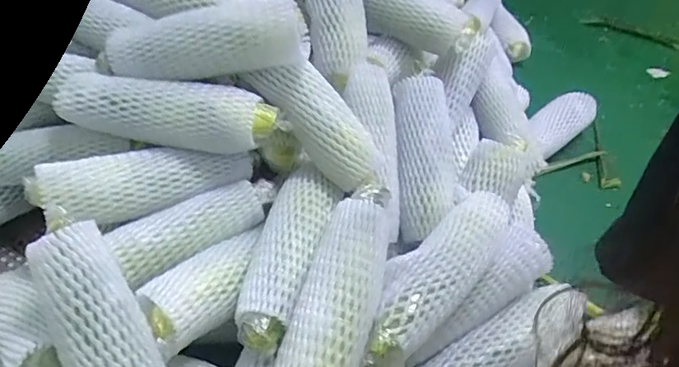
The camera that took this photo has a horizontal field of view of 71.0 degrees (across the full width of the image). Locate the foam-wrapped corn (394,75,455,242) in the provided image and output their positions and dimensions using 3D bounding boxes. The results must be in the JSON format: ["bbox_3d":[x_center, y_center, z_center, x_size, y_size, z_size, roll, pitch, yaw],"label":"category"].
[{"bbox_3d":[0.107,-0.026,0.605,0.085,0.091,0.211,4,69,1],"label":"foam-wrapped corn"}]

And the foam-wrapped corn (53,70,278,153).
[{"bbox_3d":[-0.185,-0.077,0.512,0.230,0.054,0.063,7,44,4],"label":"foam-wrapped corn"}]

